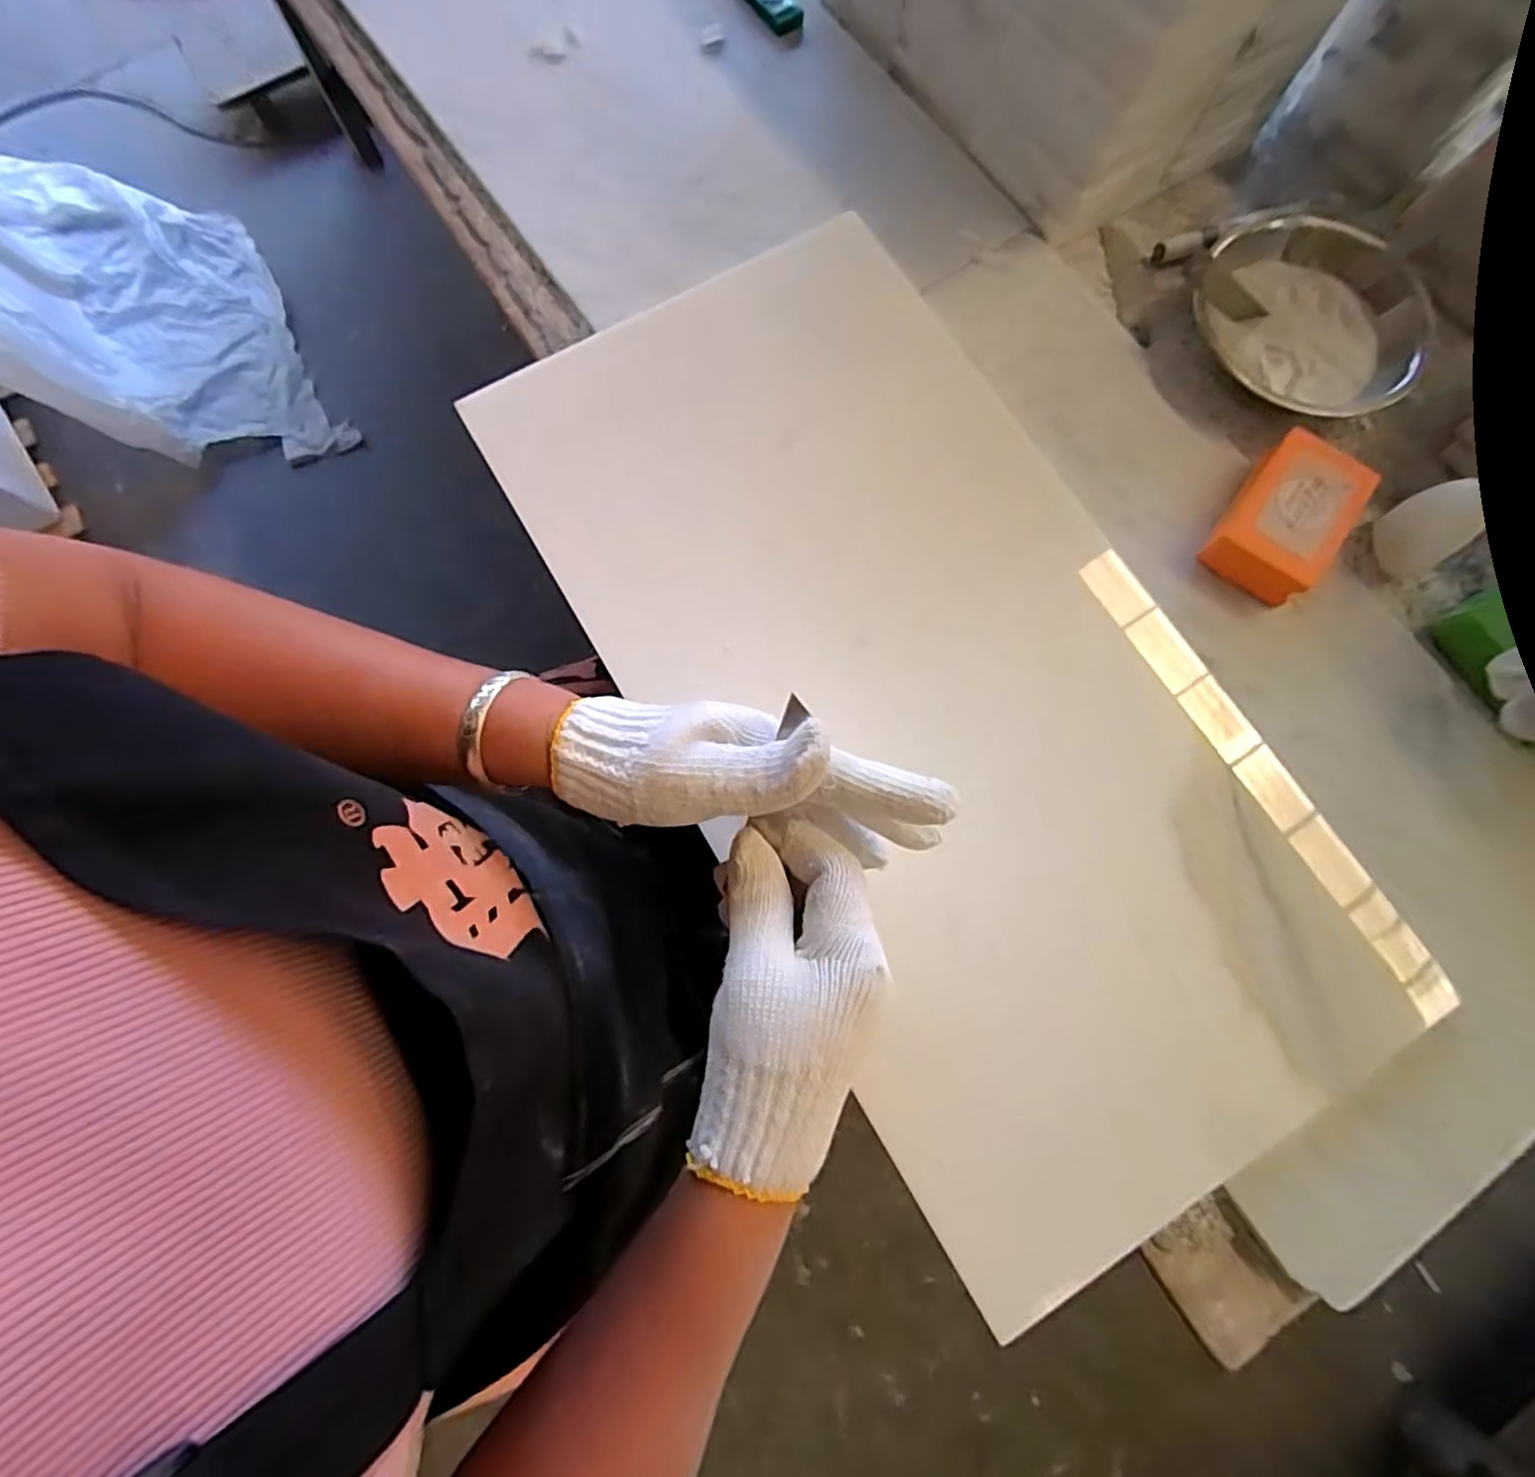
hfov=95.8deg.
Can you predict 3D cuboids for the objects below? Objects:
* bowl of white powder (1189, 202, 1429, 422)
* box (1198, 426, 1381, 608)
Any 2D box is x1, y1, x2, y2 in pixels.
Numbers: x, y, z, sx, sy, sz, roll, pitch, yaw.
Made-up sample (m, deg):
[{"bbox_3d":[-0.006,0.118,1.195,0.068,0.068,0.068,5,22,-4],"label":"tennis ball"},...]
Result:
[{"bbox_3d":[0.350,-0.275,0.449,0.136,0.036,0.131,0,80,2],"label":"bowl of white powder"},{"bbox_3d":[0.317,-0.136,0.426,0.063,0.033,0.095,36,82,7],"label":"box"}]

